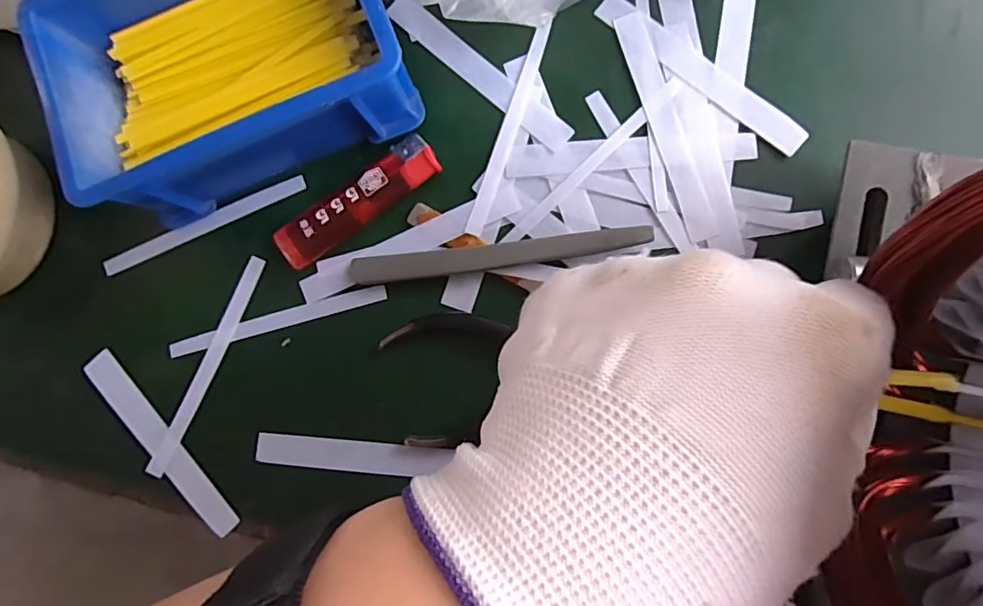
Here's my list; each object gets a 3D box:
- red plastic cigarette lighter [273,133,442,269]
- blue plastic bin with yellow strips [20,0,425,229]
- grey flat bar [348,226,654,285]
[{"bbox_3d":[-0.062,-0.047,0.249,0.082,0.010,0.020,-35,82,3],"label":"red plastic cigarette lighter"},{"bbox_3d":[-0.115,-0.112,0.239,0.142,0.053,0.108,-19,83,5],"label":"blue plastic bin with yellow strips"},{"bbox_3d":[0.001,-0.021,0.239,0.133,0.009,0.012,-6,85,6],"label":"grey flat bar"}]

